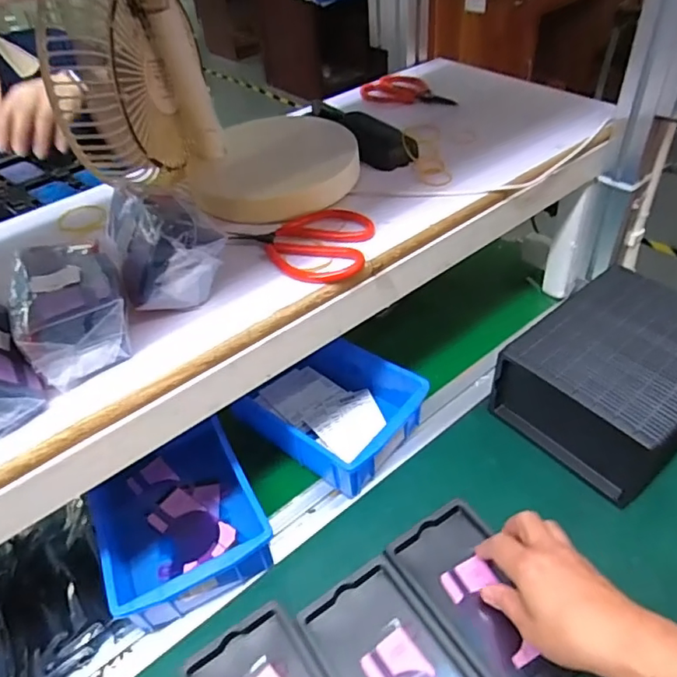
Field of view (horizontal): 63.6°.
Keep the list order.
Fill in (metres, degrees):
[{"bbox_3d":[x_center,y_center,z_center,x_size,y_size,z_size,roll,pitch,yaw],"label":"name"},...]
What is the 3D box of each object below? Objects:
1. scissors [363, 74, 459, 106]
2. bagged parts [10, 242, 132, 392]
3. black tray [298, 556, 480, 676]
[{"bbox_3d":[0.091,-0.310,0.687,0.127,0.013,0.065,27,52,32],"label":"scissors"},{"bbox_3d":[-0.184,-0.023,0.372,0.070,0.053,0.100,-25,45,-19],"label":"bagged parts"},{"bbox_3d":[0.048,0.258,0.424,0.094,0.012,0.158,-26,46,-21],"label":"black tray"}]

